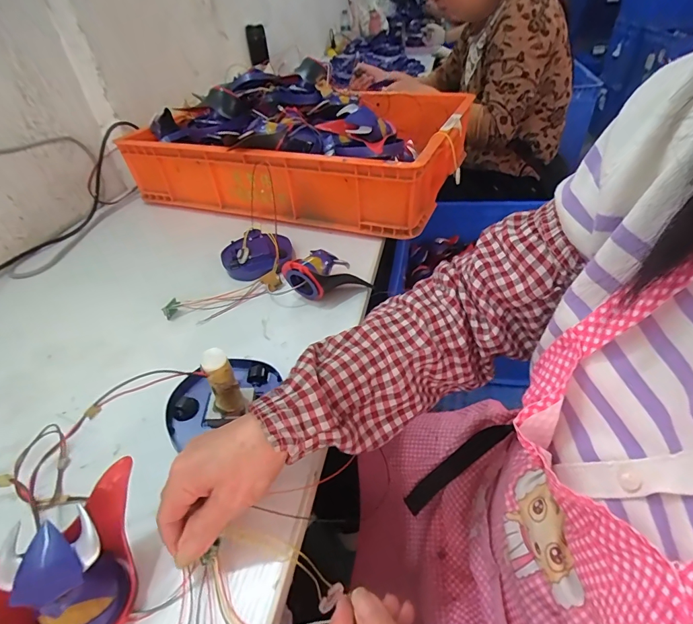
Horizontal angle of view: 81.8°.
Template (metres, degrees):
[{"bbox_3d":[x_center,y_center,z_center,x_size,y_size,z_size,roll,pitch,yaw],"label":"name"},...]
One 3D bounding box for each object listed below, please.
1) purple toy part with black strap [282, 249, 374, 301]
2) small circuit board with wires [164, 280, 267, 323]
[{"bbox_3d":[-0.031,-0.051,0.531,0.097,0.059,0.055,-23,44,-20],"label":"purple toy part with black strap"},{"bbox_3d":[-0.174,-0.013,0.533,0.130,0.017,0.042,-17,42,-14],"label":"small circuit board with wires"}]

